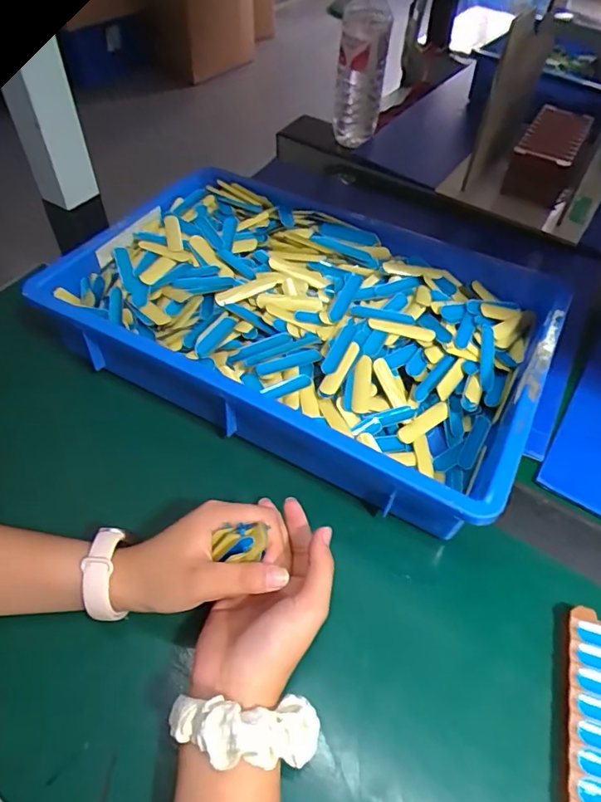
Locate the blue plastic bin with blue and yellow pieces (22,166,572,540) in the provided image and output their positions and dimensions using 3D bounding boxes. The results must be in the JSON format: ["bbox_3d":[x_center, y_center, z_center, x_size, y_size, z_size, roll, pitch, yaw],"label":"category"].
[{"bbox_3d":[0.007,-0.078,0.518,0.432,0.088,0.281,25,56,15],"label":"blue plastic bin with blue and yellow pieces"}]

